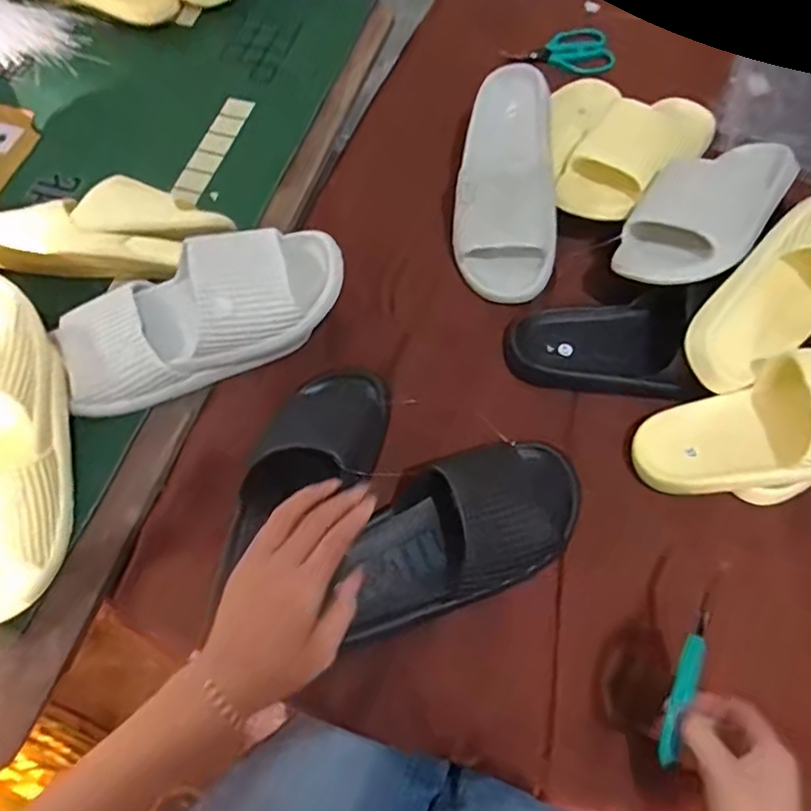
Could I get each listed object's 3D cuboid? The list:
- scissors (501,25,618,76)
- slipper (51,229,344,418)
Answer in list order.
[{"bbox_3d":[0.203,-0.480,0.818,0.141,0.017,0.082,0,65,1],"label":"scissors"},{"bbox_3d":[-0.191,-0.084,0.580,0.276,0.095,0.103,-17,66,-7],"label":"slipper"}]

